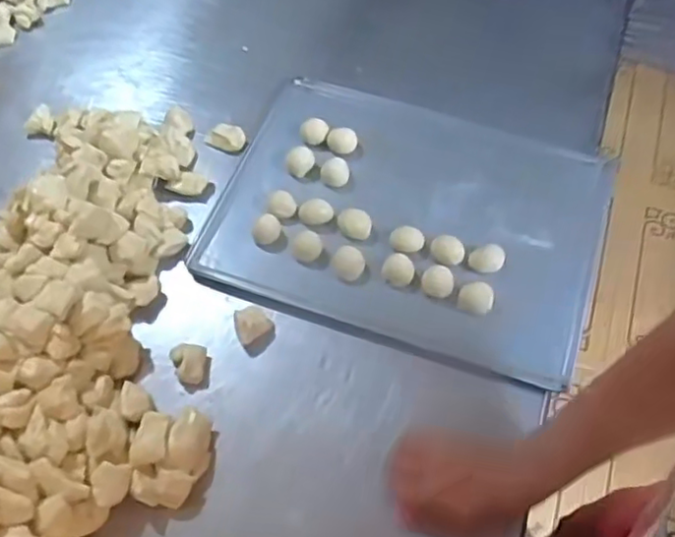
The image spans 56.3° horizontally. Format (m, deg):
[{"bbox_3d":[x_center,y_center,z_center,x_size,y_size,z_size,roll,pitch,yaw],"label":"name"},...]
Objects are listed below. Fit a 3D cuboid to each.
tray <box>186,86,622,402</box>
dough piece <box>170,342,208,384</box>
[{"bbox_3d":[0.088,-0.071,0.777,0.454,0.026,0.344,17,62,9],"label":"tray"},{"bbox_3d":[-0.163,0.105,0.686,0.040,0.029,0.041,3,61,2],"label":"dough piece"}]

